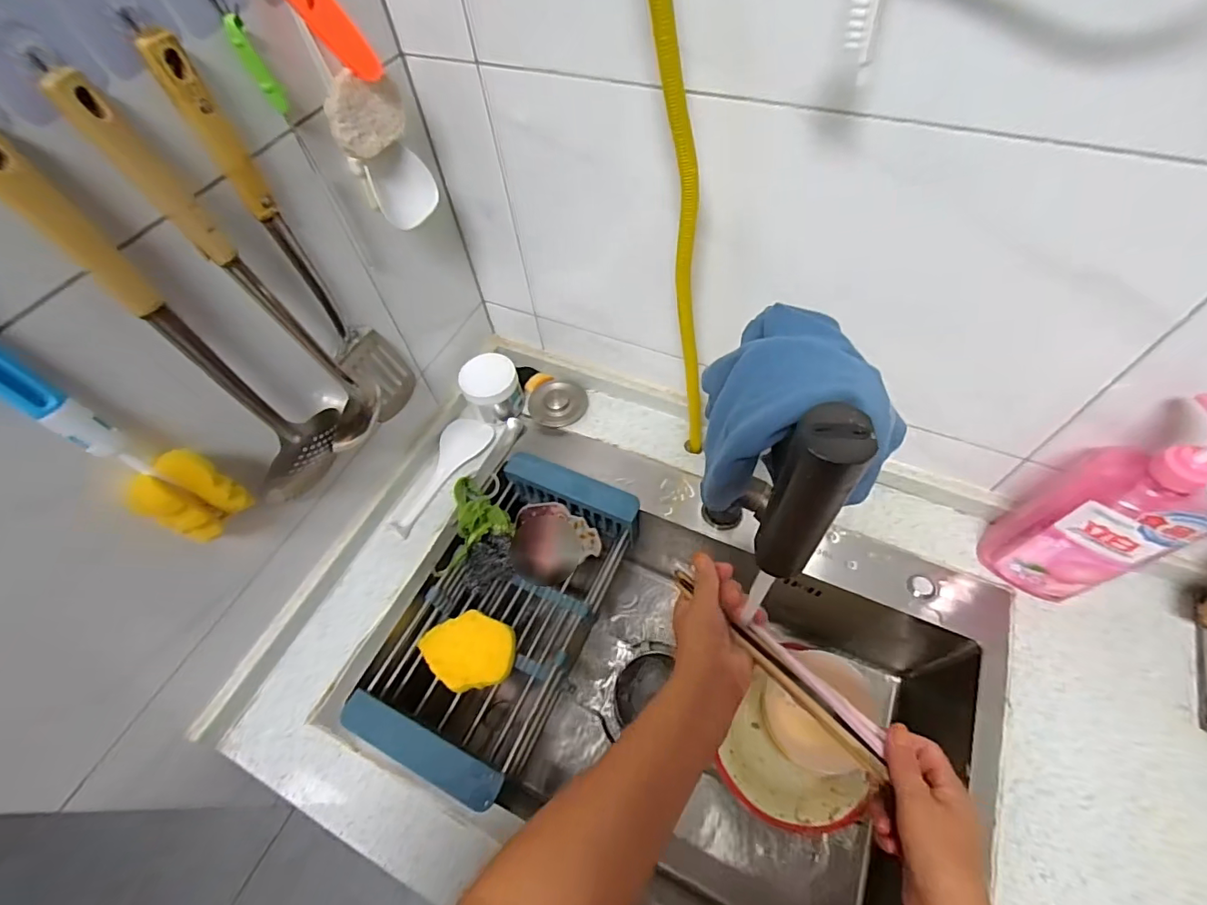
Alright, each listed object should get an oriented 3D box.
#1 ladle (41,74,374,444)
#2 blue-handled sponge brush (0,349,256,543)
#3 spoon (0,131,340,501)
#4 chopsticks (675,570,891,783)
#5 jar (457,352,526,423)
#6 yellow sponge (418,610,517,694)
[{"bbox_3d":[-0.273,-0.119,0.420,0.063,0.317,0.060,35,66,24],"label":"ladle"},{"bbox_3d":[-0.341,-0.015,0.348,0.041,0.259,0.055,19,60,16],"label":"blue-handled sponge brush"},{"bbox_3d":[-0.298,-0.070,0.399,0.086,0.332,0.048,-37,62,-18],"label":"spoon"},{"bbox_3d":[0.148,0.176,0.447,0.213,0.015,0.031,41,69,19],"label":"chopsticks"},{"bbox_3d":[-0.154,-0.088,0.732,0.076,0.078,0.065,-20,58,-8],"label":"jar"},{"bbox_3d":[-0.169,0.239,0.638,0.116,0.039,0.089,9,58,10],"label":"yellow sponge"}]

